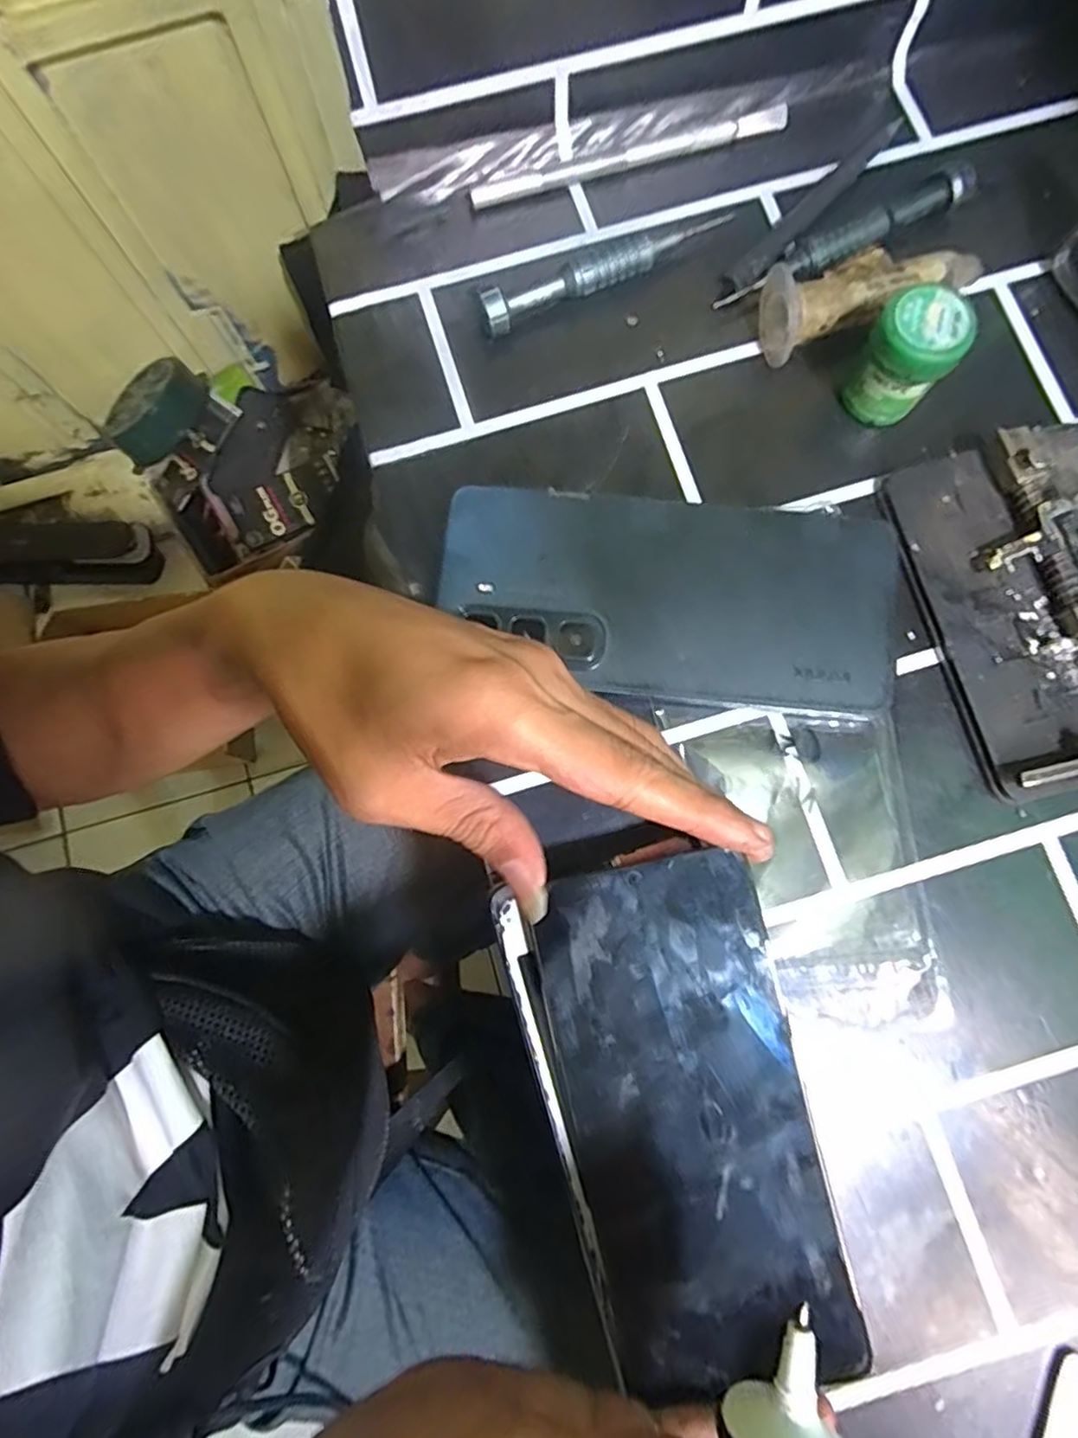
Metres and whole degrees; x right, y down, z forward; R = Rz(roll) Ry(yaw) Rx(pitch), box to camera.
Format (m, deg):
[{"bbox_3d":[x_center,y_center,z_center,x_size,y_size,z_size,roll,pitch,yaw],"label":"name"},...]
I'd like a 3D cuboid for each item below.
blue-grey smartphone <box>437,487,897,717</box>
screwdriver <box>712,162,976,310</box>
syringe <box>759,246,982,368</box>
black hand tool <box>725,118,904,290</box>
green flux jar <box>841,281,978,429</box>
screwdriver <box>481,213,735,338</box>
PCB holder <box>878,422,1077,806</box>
[{"bbox_3d":[0.046,-0.047,0.242,0.162,0.006,0.075,11,80,2],"label":"blue-grey smartphone"},{"bbox_3d":[0.123,-0.193,0.267,0.111,0.016,0.014,-28,80,-4],"label":"screwdriver"},{"bbox_3d":[0.129,-0.172,0.258,0.086,0.025,0.031,-26,80,-4],"label":"syringe"},{"bbox_3d":[0.114,-0.215,0.274,0.012,0.011,0.107,41,83,8],"label":"black hand tool"},{"bbox_3d":[0.134,-0.132,0.244,0.031,0.041,0.028,30,81,6],"label":"green flux jar"},{"bbox_3d":[0.028,-0.184,0.267,0.112,0.017,0.015,-25,80,-4],"label":"screwdriver"},{"bbox_3d":[0.188,-0.044,0.236,0.091,0.022,0.126,-16,80,-2],"label":"PCB holder"}]

